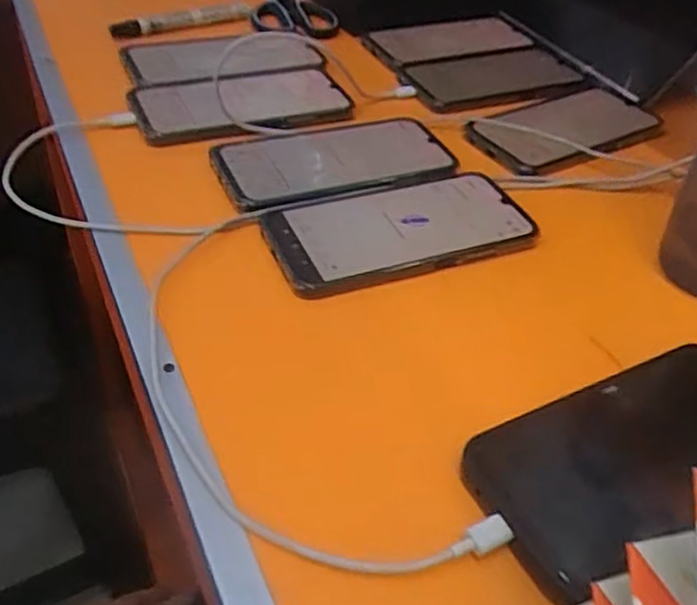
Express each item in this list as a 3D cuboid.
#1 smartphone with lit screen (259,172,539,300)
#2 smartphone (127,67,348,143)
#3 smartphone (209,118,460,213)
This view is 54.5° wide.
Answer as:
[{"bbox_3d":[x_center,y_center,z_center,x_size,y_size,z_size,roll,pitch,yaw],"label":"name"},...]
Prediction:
[{"bbox_3d":[0.033,-0.051,0.438,0.168,0.008,0.079,-15,47,-21],"label":"smartphone with lit screen"},{"bbox_3d":[-0.085,-0.165,0.547,0.169,0.013,0.091,-18,48,-25],"label":"smartphone"},{"bbox_3d":[-0.008,-0.107,0.496,0.170,0.007,0.092,-14,47,-21],"label":"smartphone"}]

